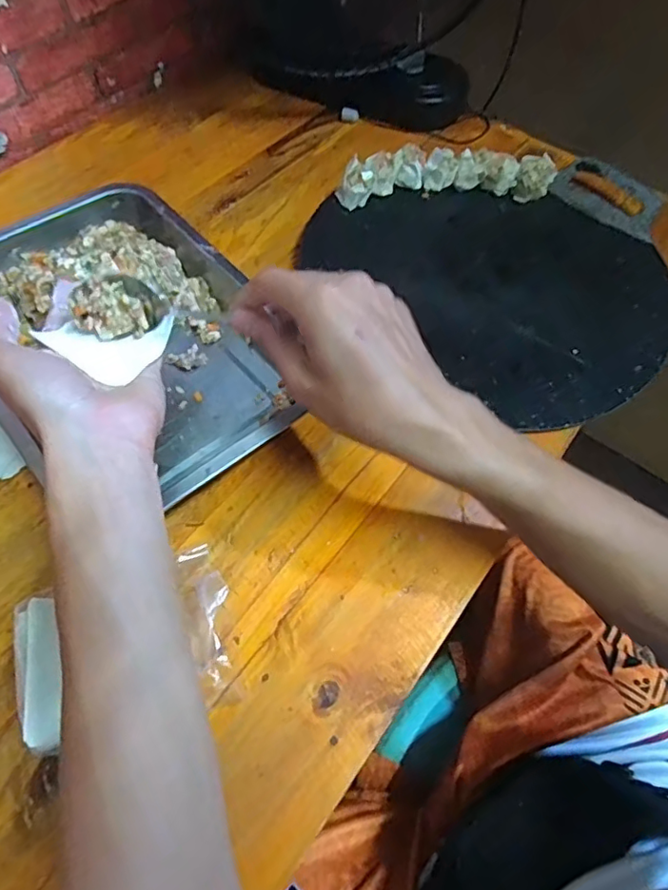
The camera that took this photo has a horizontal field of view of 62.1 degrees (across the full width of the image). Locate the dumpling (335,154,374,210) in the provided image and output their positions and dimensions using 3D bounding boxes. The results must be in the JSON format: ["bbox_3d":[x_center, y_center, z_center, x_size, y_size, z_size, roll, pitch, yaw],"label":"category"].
[{"bbox_3d":[0.020,-0.250,0.542,0.027,0.040,0.033,30,63,15],"label":"dumpling"}]

